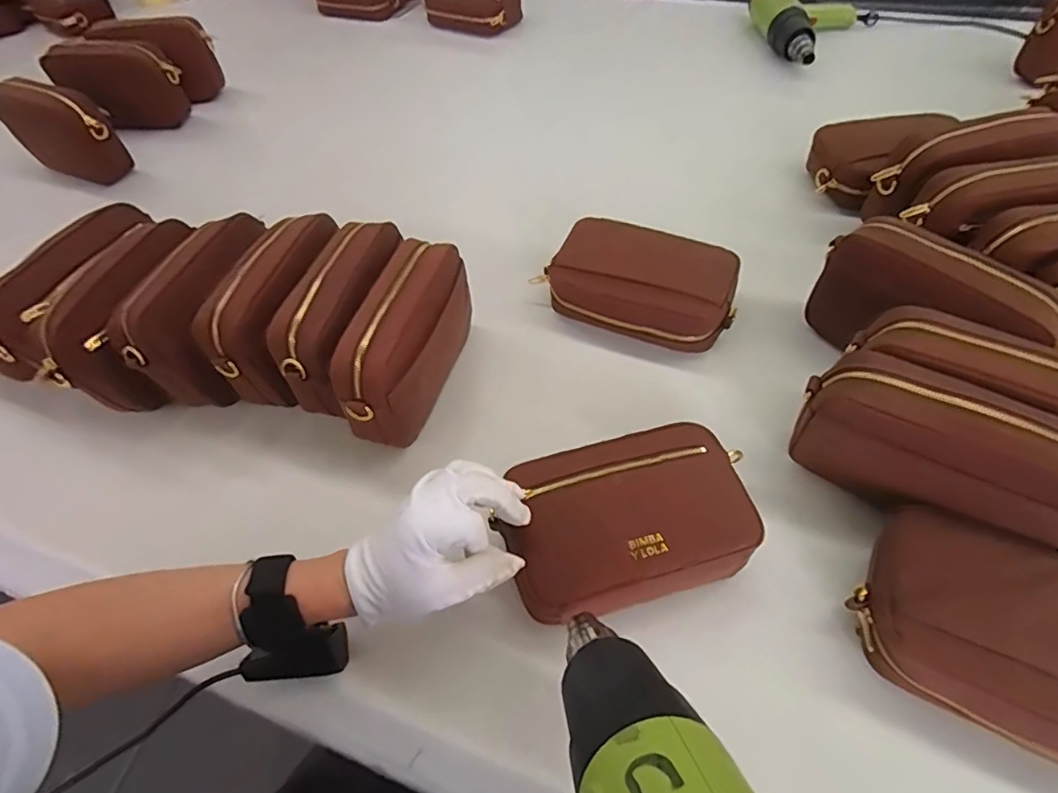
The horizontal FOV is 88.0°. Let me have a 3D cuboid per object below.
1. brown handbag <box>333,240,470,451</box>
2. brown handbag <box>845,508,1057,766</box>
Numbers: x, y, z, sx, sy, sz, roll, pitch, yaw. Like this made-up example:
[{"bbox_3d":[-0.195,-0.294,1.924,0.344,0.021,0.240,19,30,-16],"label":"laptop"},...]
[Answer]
[{"bbox_3d":[-0.115,-0.045,0.522,0.070,0.107,0.184,13,56,13],"label":"brown handbag"},{"bbox_3d":[0.335,0.168,0.376,0.191,0.078,0.131,20,58,18],"label":"brown handbag"}]

